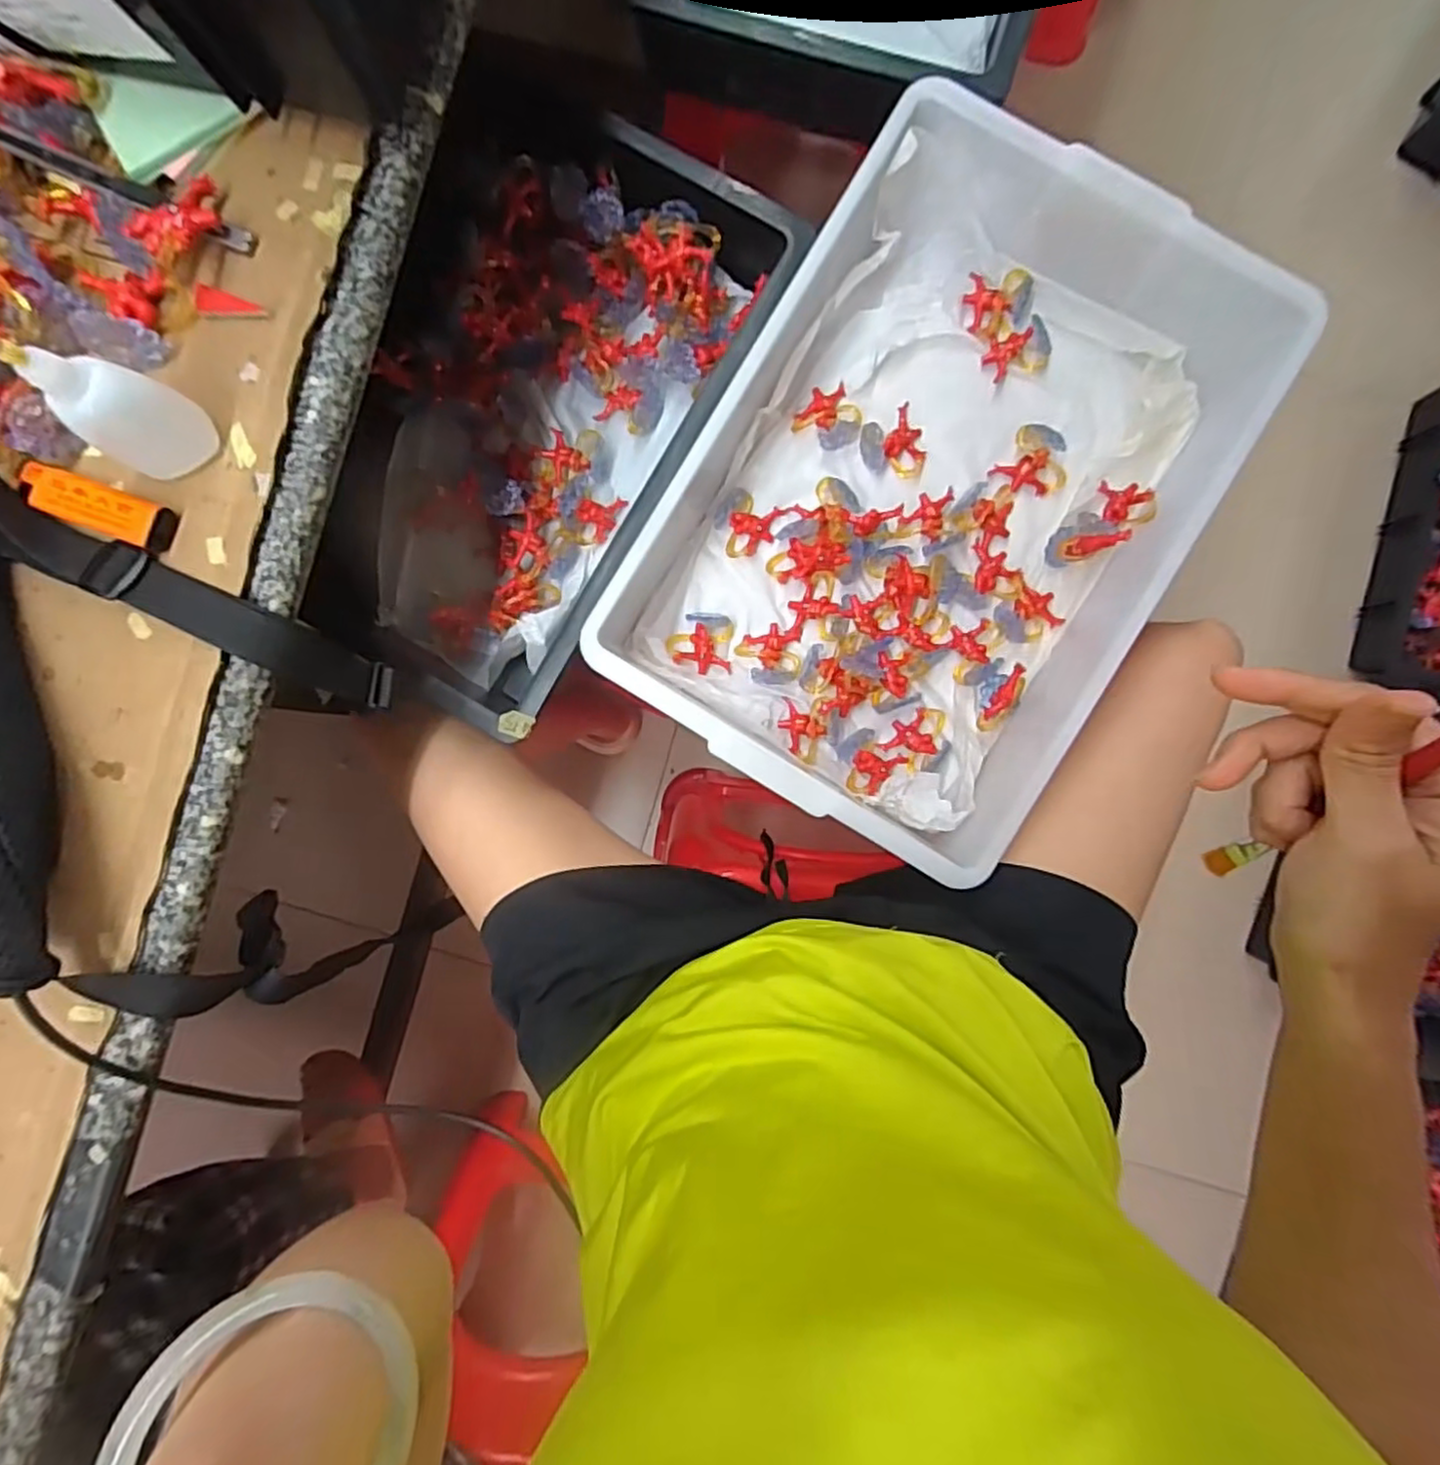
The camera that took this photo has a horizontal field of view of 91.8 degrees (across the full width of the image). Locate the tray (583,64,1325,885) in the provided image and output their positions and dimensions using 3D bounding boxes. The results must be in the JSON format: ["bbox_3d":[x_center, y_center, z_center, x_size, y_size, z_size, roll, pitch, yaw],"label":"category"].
[{"bbox_3d":[0.165,-0.185,0.555,0.347,0.110,0.501,30,91,2],"label":"tray"}]

